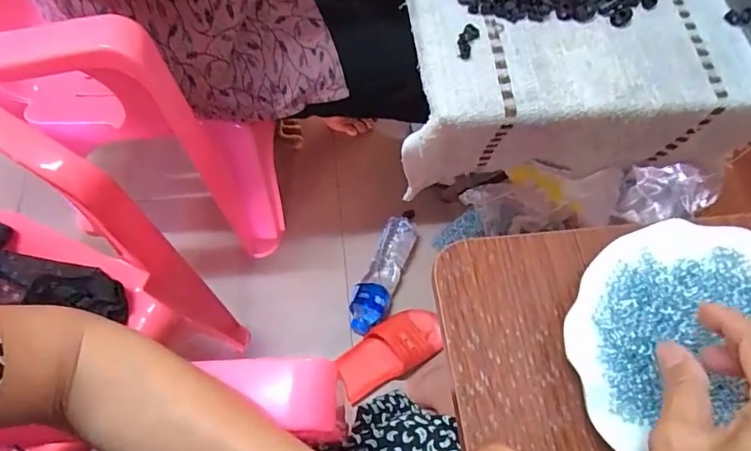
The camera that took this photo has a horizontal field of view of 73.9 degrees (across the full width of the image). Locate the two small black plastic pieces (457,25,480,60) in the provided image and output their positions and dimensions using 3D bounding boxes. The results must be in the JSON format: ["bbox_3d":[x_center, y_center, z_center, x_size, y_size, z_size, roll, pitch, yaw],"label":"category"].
[{"bbox_3d":[0.087,-0.175,0.472,0.016,0.004,0.040,22,69,7],"label":"two small black plastic pieces"}]

